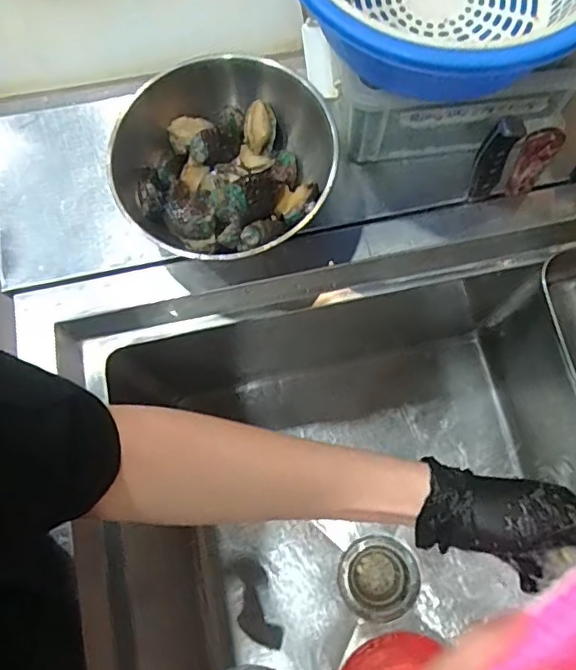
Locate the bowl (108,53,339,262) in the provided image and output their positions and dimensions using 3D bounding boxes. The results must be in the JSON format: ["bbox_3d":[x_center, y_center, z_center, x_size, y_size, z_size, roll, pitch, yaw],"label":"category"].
[{"bbox_3d":[-0.068,-0.171,0.590,0.232,0.106,0.194,23,77,8],"label":"bowl"}]

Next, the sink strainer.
[{"bbox_3d":[0.130,0.353,0.851,0.109,0.080,0.108,0,75,2],"label":"sink strainer"}]

